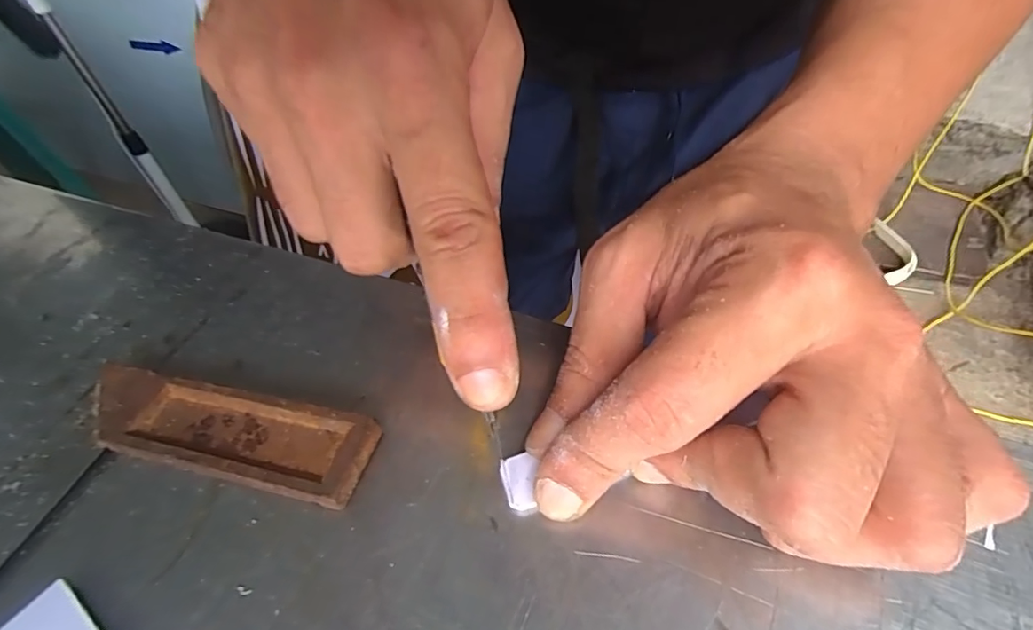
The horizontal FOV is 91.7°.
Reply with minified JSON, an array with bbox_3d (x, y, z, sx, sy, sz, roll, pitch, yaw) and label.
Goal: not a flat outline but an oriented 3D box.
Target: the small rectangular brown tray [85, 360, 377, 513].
[{"bbox_3d":[-0.095,0.037,0.160,0.105,0.009,0.028,8,47,14],"label":"small rectangular brown tray"}]

